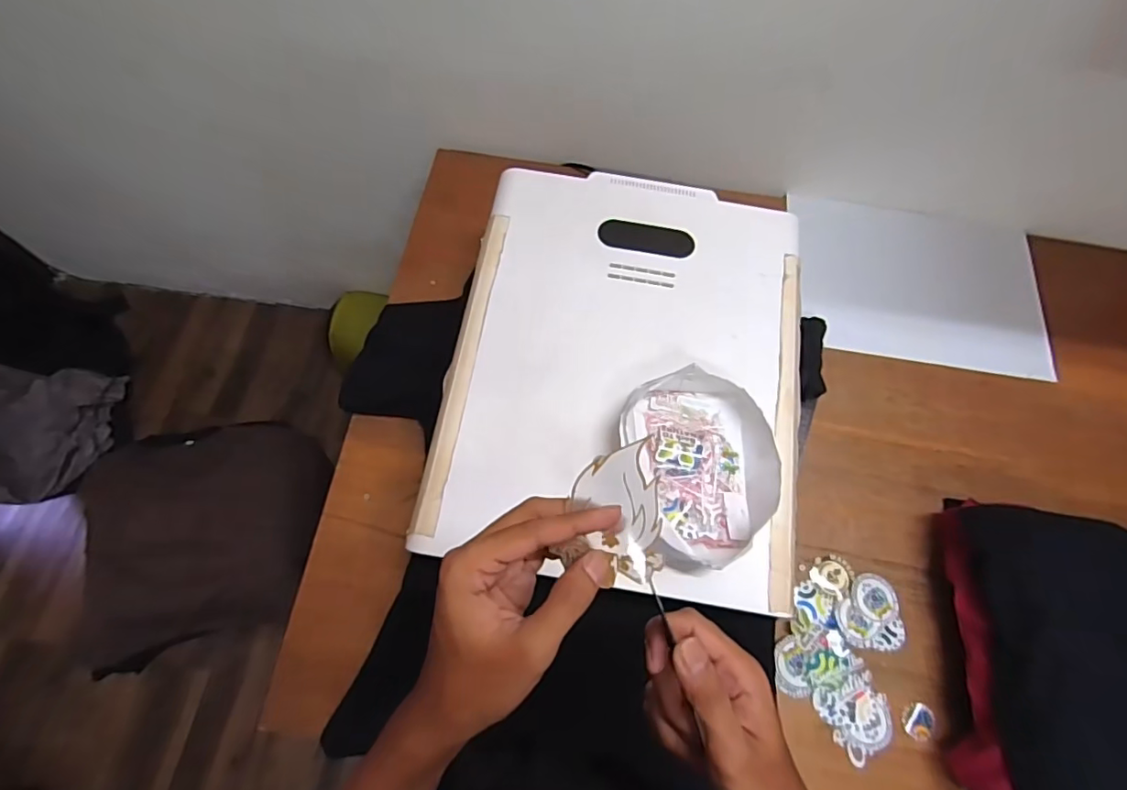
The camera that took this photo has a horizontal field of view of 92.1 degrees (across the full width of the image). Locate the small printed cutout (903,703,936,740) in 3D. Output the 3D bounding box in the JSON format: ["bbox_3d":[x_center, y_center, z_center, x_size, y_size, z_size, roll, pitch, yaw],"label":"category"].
[{"bbox_3d":[0.432,0.397,0.659,0.033,0.009,0.039,19,69,3],"label":"small printed cutout"}]

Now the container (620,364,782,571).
[{"bbox_3d":[0.142,0.073,0.564,0.158,0.047,0.196,-9,70,-8],"label":"container"}]

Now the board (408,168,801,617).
[{"bbox_3d":[0.078,-0.047,0.637,0.391,0.037,0.498,10,69,0],"label":"board"}]

